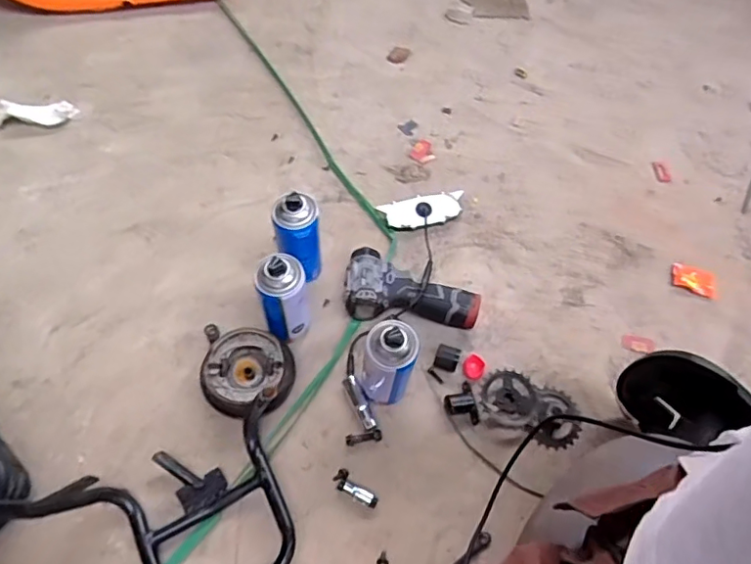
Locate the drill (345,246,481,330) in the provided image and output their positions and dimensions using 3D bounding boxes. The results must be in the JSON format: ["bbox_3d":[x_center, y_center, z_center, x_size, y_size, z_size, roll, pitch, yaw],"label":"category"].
[{"bbox_3d":[0.053,0.022,0.832,0.204,0.057,0.102,16,61,5],"label":"drill"}]

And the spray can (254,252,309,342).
[{"bbox_3d":[-0.122,0.024,0.736,0.061,0.183,0.059,2,61,-3],"label":"spray can"}]

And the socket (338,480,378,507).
[{"bbox_3d":[-0.023,0.275,0.710,0.054,0.017,0.017,22,62,8],"label":"socket"}]

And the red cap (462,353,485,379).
[{"bbox_3d":[0.146,0.126,0.810,0.031,0.012,0.038,32,64,13],"label":"red cap"}]

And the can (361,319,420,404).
[{"bbox_3d":[0.016,0.106,0.710,0.062,0.175,0.056,20,62,7],"label":"can"}]

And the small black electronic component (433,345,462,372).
[{"bbox_3d":[0.104,0.112,0.801,0.033,0.027,0.031,21,62,7],"label":"small black electronic component"}]

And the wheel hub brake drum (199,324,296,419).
[{"bbox_3d":[-0.185,0.123,0.757,0.136,0.058,0.117,11,61,2],"label":"wheel hub brake drum"}]

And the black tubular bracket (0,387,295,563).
[{"bbox_3d":[-0.221,0.271,0.627,0.293,0.141,0.213,-24,65,-16],"label":"black tubular bracket"}]

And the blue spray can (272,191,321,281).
[{"bbox_3d":[-0.111,-0.052,0.796,0.059,0.170,0.067,-2,61,-5],"label":"blue spray can"}]

